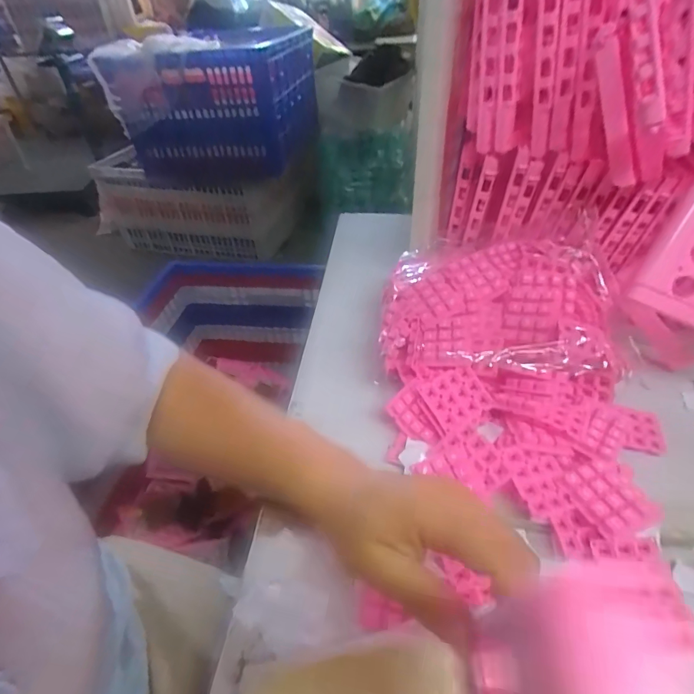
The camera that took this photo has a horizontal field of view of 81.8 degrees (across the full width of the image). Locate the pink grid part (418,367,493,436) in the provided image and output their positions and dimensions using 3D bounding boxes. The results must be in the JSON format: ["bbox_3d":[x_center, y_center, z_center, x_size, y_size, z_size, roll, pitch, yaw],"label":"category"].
[{"bbox_3d":[0.105,0.048,0.384,0.058,0.008,0.052,-24,71,-17],"label":"pink grid part"}]

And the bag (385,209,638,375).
[{"bbox_3d":[0.168,-0.051,0.438,0.256,0.063,0.190,3,43,6],"label":"bag"}]

